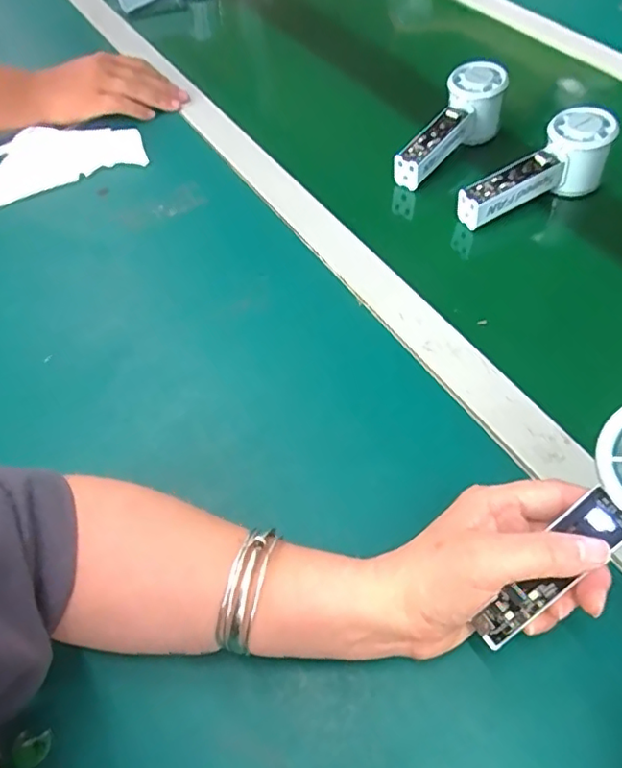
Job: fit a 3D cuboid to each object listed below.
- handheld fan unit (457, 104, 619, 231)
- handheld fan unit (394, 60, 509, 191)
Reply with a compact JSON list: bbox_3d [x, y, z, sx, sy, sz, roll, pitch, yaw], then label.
[{"bbox_3d":[0.206,-0.190,0.538,0.157,0.059,0.056,-30,57,-1],"label":"handheld fan unit"},{"bbox_3d":[0.140,-0.256,0.593,0.045,0.062,0.153,38,78,26],"label":"handheld fan unit"}]

